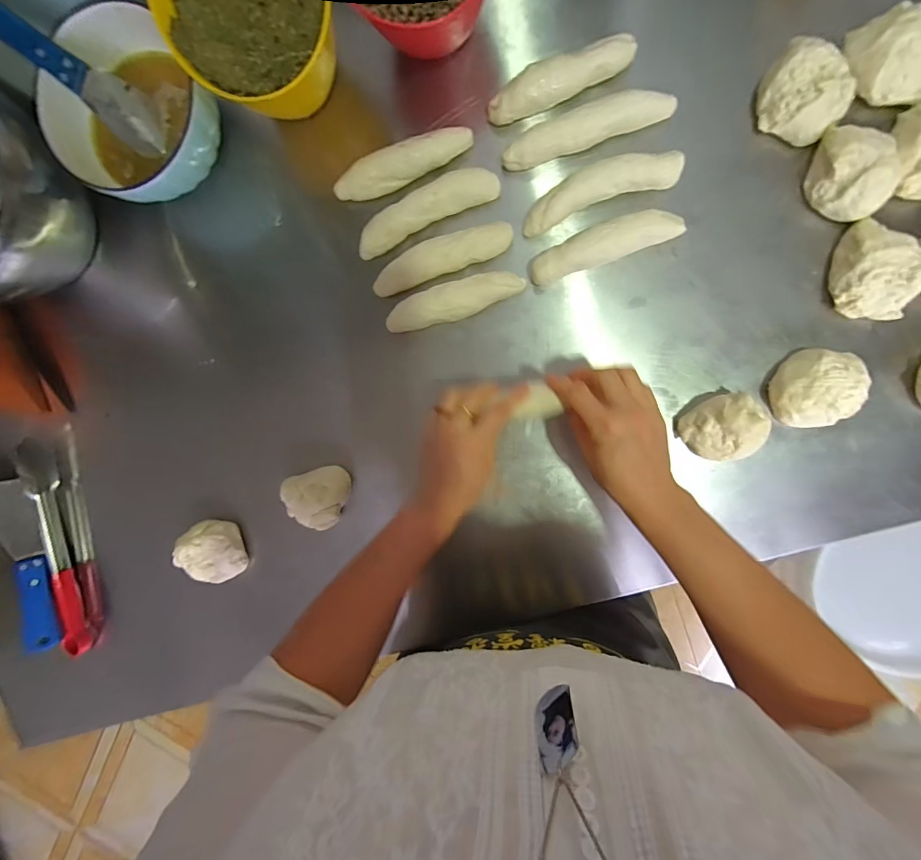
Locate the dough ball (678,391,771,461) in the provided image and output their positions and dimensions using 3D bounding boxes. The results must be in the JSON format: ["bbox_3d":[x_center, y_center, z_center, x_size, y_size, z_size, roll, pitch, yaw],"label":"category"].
[{"bbox_3d":[0.275,-0.001,0.424,0.069,0.060,0.064,1,95,7],"label":"dough ball"}]

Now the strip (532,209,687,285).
[{"bbox_3d":[0.152,-0.196,0.430,0.153,0.028,0.040,-17,93,8],"label":"strip"}]

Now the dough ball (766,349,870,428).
[{"bbox_3d":[0.362,-0.042,0.411,0.074,0.034,0.076,1,95,7],"label":"dough ball"}]

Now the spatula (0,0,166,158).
[{"bbox_3d":[-0.400,-0.369,0.417,0.183,0.030,0.049,33,99,-28],"label":"spatula"}]

